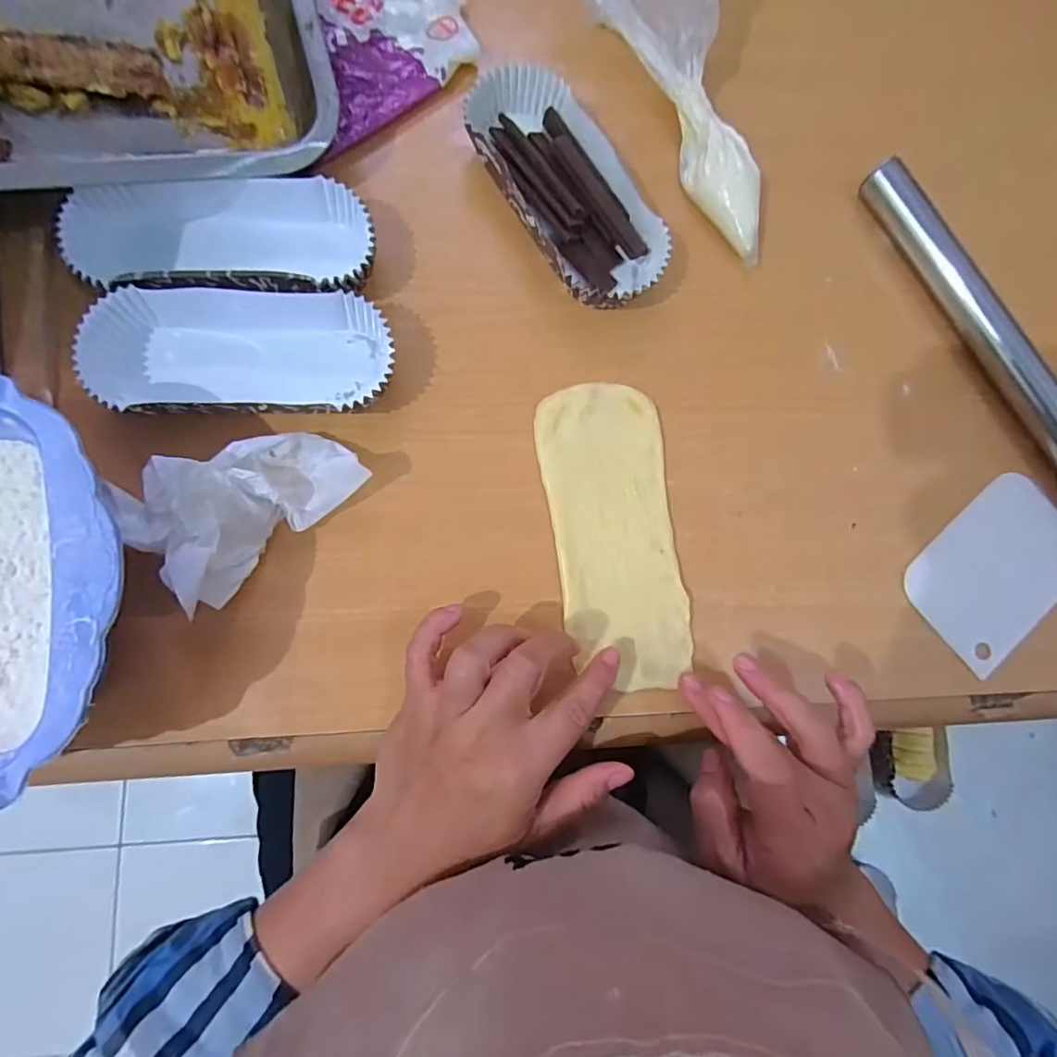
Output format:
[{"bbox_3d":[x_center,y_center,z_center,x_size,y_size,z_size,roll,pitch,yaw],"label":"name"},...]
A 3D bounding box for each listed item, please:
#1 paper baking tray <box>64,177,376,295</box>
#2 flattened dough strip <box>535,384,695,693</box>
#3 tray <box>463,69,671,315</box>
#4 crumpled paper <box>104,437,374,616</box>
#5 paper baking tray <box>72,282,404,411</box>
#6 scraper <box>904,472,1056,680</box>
[{"bbox_3d":[-0.159,-0.154,0.296,0.147,0.030,0.068,-2,82,-6],"label":"paper baking tray"},{"bbox_3d":[0.049,0.003,0.304,0.068,0.004,0.165,-10,83,-7],"label":"flattened dough strip"},{"bbox_3d":[0.019,-0.198,0.321,0.065,0.026,0.146,-31,86,-9],"label":"tray"},{"bbox_3d":[-0.139,-0.017,0.272,0.100,0.043,0.063,-40,87,-9],"label":"crumpled paper"},{"bbox_3d":[-0.147,-0.093,0.289,0.147,0.029,0.066,-4,82,-6],"label":"paper baking tray"},{"bbox_3d":[0.273,0.025,0.321,0.105,0.006,0.071,-41,86,-6],"label":"scraper"}]

